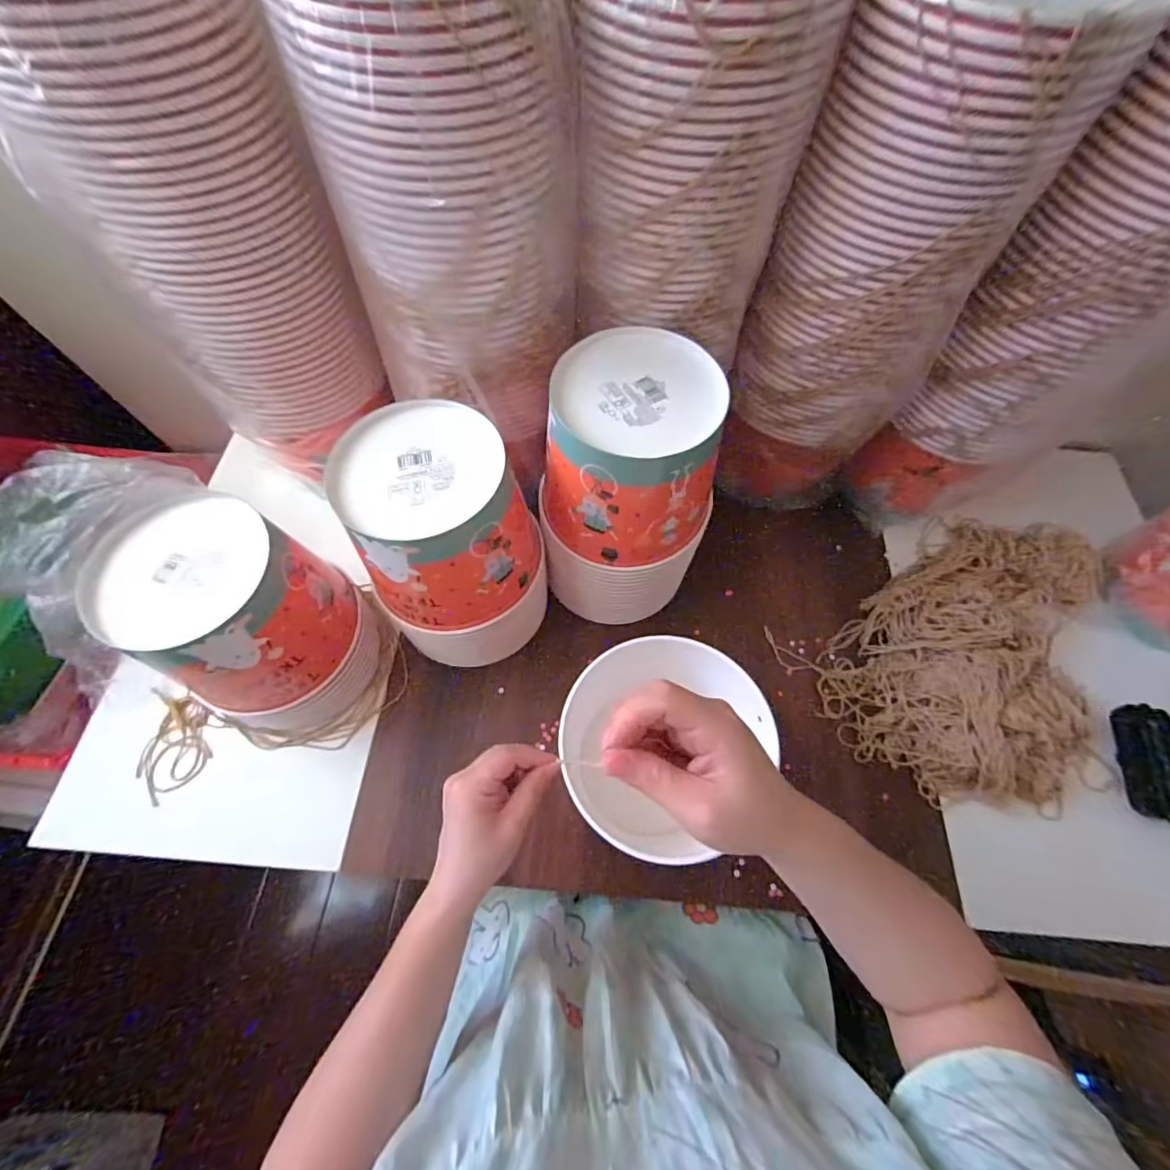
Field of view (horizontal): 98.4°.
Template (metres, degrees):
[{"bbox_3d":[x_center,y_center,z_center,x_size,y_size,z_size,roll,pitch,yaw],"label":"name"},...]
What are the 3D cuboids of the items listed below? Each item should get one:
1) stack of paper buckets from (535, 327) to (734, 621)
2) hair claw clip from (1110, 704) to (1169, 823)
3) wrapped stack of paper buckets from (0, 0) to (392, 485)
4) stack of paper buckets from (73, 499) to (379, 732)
[{"bbox_3d":[0.040,-0.076,0.475,0.144,0.250,0.158,3,66,0],"label":"stack of paper buckets"},{"bbox_3d":[0.578,0.182,0.514,0.027,0.047,0.113,-5,79,-3],"label":"hair claw clip"},{"bbox_3d":[-0.281,-0.274,0.393,0.162,0.321,0.152,-19,68,-9],"label":"wrapped stack of paper buckets"},{"bbox_3d":[-0.284,0.032,0.444,0.145,0.182,0.151,-35,71,-15],"label":"stack of paper buckets"}]

